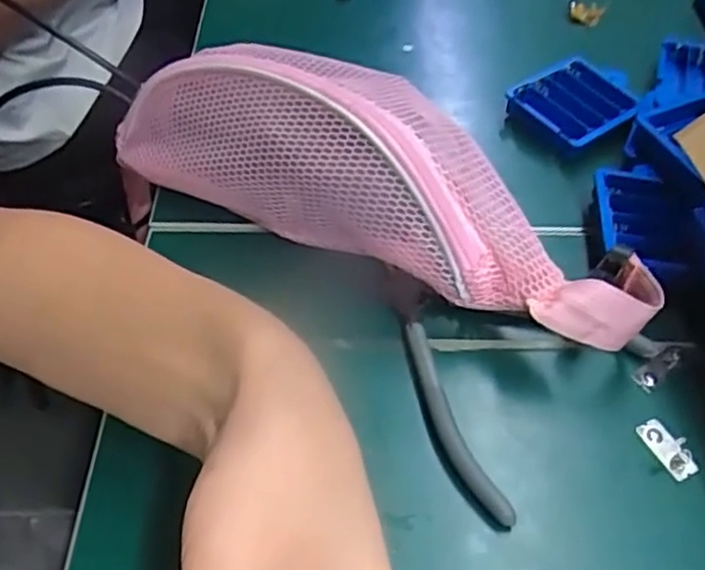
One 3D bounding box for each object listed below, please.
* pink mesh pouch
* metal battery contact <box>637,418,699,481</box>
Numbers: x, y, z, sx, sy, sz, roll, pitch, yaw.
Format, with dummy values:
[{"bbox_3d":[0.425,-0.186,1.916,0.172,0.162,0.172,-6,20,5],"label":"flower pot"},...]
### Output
[{"bbox_3d":[-0.001,-0.055,0.358,0.315,0.094,0.067,22,55,15],"label":"pink mesh pouch"},{"bbox_3d":[0.146,0.075,0.319,0.015,0.005,0.029,-23,56,-18],"label":"metal battery contact"}]

